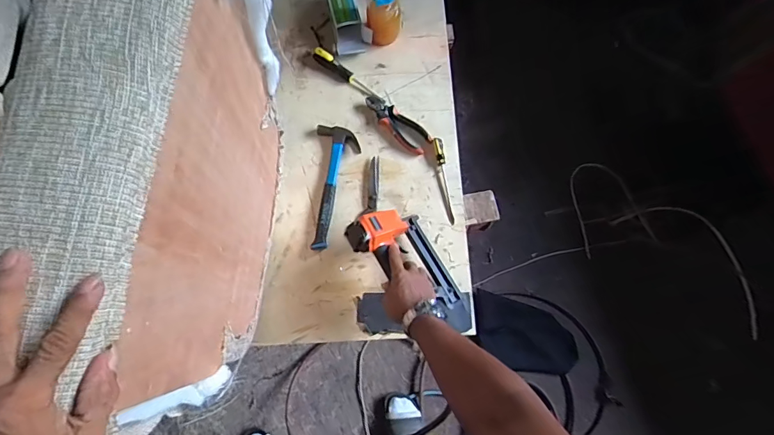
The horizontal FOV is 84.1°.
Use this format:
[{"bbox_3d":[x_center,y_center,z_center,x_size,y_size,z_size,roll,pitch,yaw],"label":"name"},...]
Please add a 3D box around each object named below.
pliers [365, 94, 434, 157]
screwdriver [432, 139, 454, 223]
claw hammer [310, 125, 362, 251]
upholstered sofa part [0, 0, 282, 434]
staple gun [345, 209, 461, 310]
[{"bbox_3d":[0.024,-0.209,0.928,0.068,0.016,0.171,-40,79,-10],"label":"pliers"},{"bbox_3d":[0.125,-0.080,0.902,0.020,0.024,0.185,-11,75,-3],"label":"screwdriver"},{"bbox_3d":[-0.107,-0.064,0.894,0.088,0.032,0.261,1,75,0],"label":"claw hammer"},{"bbox_3d":[-0.244,-0.020,0.561,0.120,0.480,0.484,10,75,3],"label":"upholstered sofa part"},{"bbox_3d":[0.033,0.083,0.787,0.140,0.086,0.209,-27,77,-7],"label":"staple gun"}]

